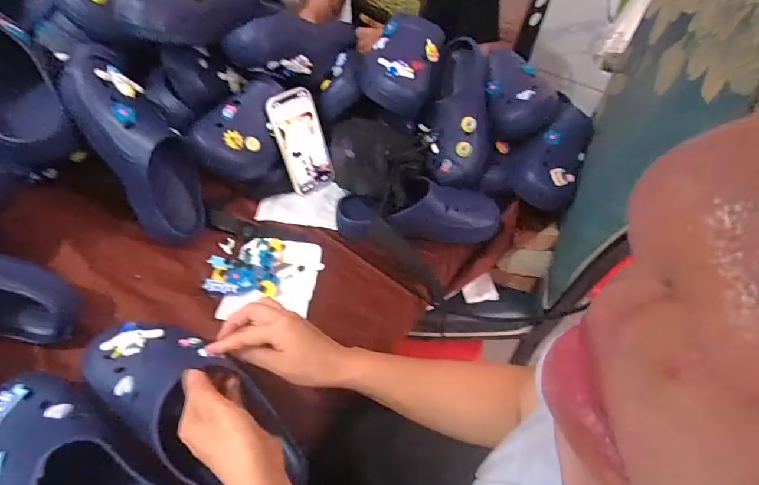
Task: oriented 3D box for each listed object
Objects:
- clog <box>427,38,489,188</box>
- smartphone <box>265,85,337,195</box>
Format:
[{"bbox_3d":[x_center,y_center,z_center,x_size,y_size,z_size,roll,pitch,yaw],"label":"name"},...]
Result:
[{"bbox_3d":[0.140,-0.230,0.729,0.096,0.082,0.248,7,78,0],"label":"clog"},{"bbox_3d":[-0.128,-0.168,0.711,0.014,0.167,0.091,18,46,43],"label":"smartphone"}]

